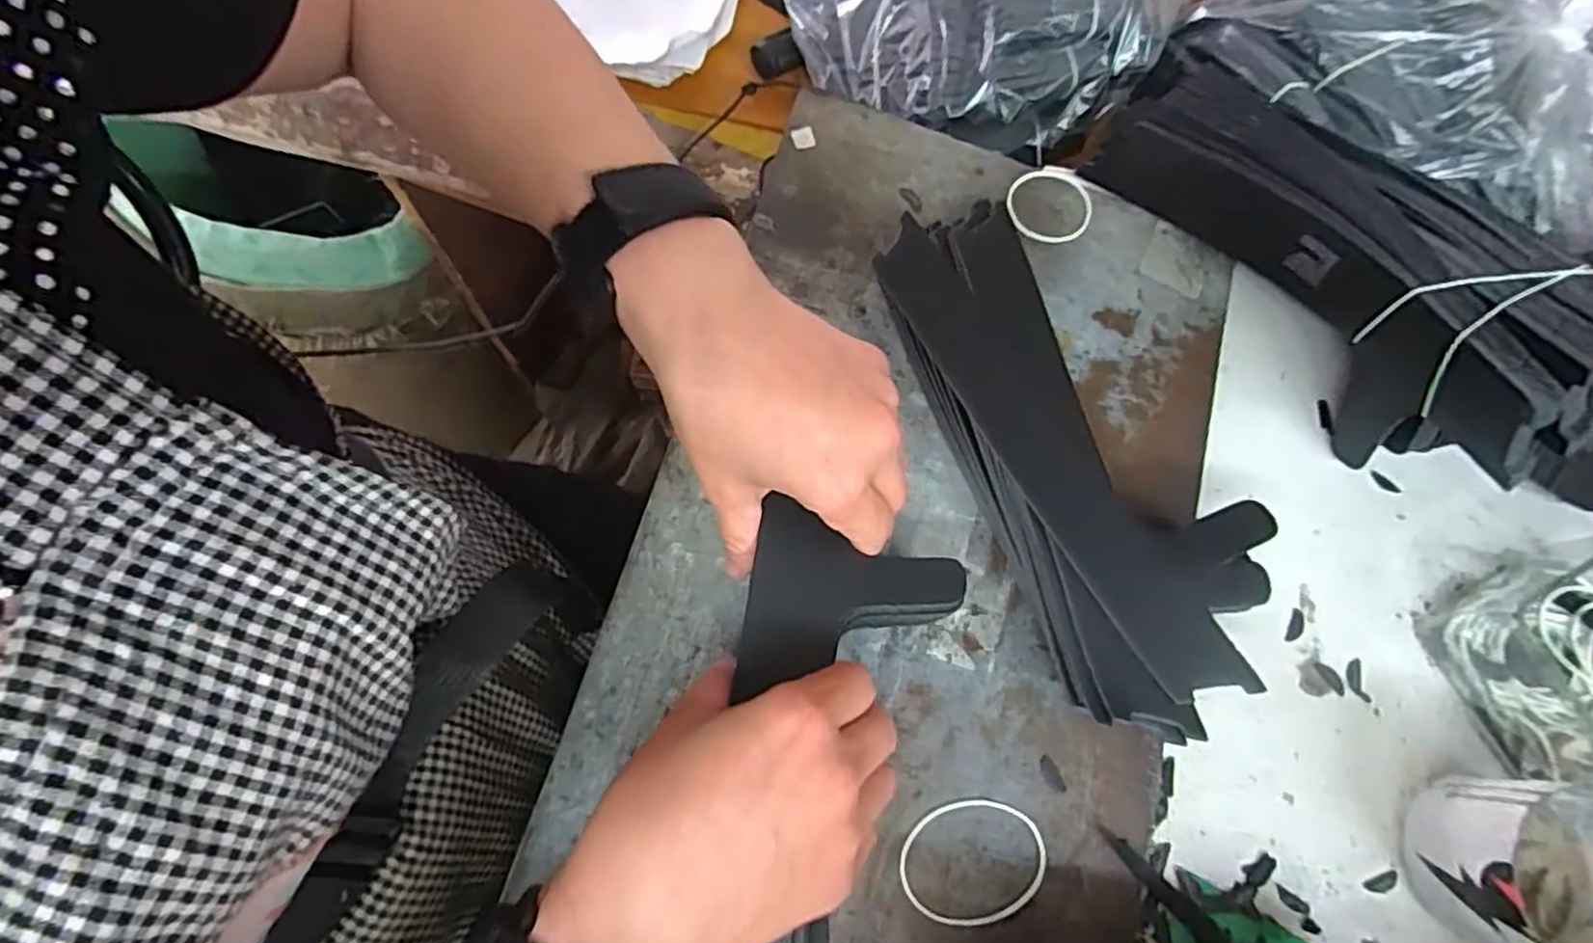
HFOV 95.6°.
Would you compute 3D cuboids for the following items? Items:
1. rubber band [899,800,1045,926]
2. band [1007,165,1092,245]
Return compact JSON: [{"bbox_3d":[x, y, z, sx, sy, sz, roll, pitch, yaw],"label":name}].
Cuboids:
[{"bbox_3d":[0.074,0.162,0.300,0.062,0.004,0.045,-11,73,-7],"label":"rubber band"},{"bbox_3d":[0.139,-0.145,0.393,0.052,0.004,0.045,-27,75,-12],"label":"band"}]

